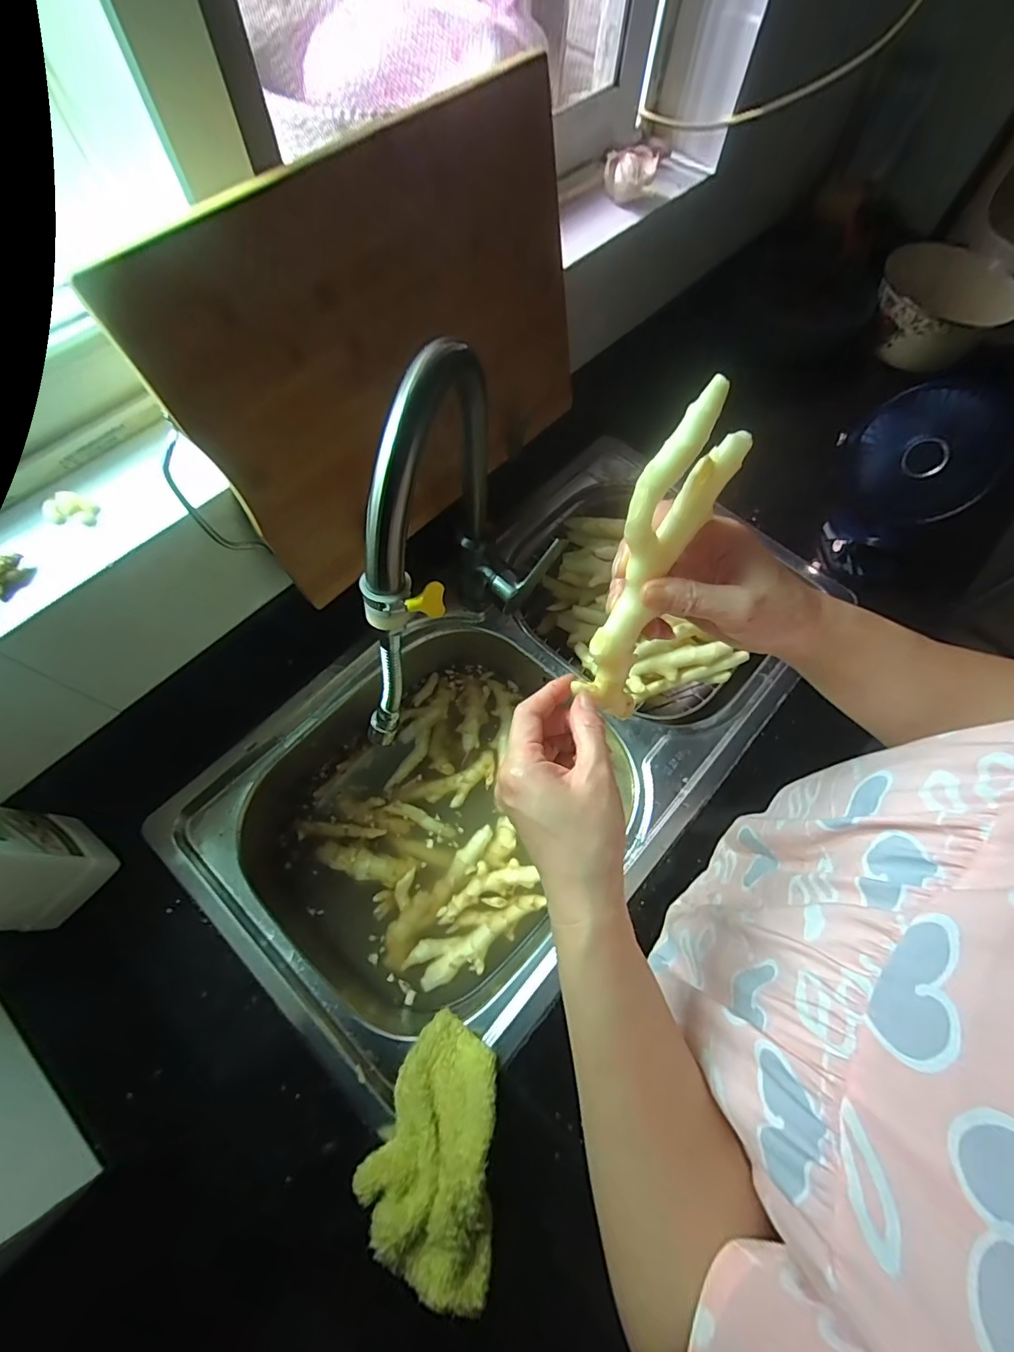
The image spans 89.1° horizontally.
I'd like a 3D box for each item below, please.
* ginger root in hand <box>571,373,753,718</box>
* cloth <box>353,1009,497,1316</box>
[{"bbox_3d":[0.076,-0.051,0.275,0.041,0.186,0.018,16,35,5],"label":"ginger root in hand"},{"bbox_3d":[-0.062,0.384,0.417,0.100,0.056,0.168,2,67,-1],"label":"cloth"}]

